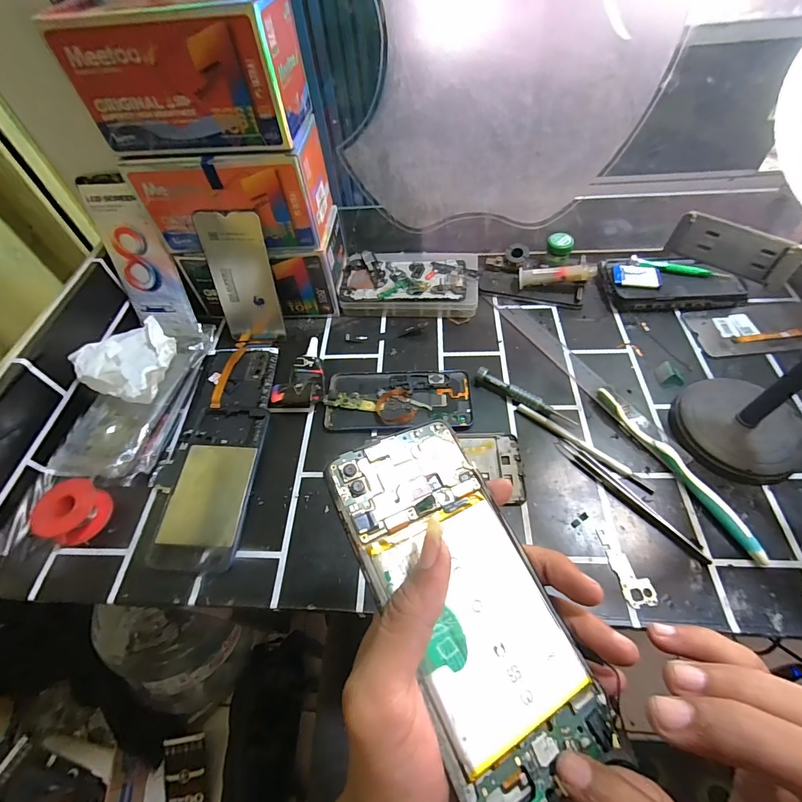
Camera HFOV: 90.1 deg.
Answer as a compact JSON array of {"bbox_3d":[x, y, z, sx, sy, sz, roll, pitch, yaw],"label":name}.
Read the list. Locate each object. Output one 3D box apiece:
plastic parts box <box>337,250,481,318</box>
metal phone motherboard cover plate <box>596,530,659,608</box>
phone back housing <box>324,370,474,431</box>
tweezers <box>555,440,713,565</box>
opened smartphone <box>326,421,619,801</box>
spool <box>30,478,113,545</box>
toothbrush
[{"bbox_3d":[0.012,-0.154,0.521,0.173,0.033,0.100,6,57,8],"label":"plastic parts box"},{"bbox_3d":[0.182,0.133,0.324,0.023,0.004,0.061,-13,56,-4],"label":"metal phone motherboard cover plate"},{"bbox_3d":[-0.002,-0.003,0.433,0.153,0.009,0.074,-2,56,3],"label":"phone back housing"},{"bbox_3d":[0.201,0.084,0.357,0.015,0.005,0.144,-35,61,-18],"label":"tweezers"},{"bbox_3d":[0.026,0.080,0.174,0.067,0.014,0.147,-24,69,-11],"label":"opened smartphone"},{"bbox_3d":[-0.302,0.102,0.367,0.046,0.032,0.053,25,62,19],"label":"spool"},{"bbox_3d":[0.247,0.059,0.364,0.011,0.015,0.183,-24,58,-11],"label":"toothbrush"}]

